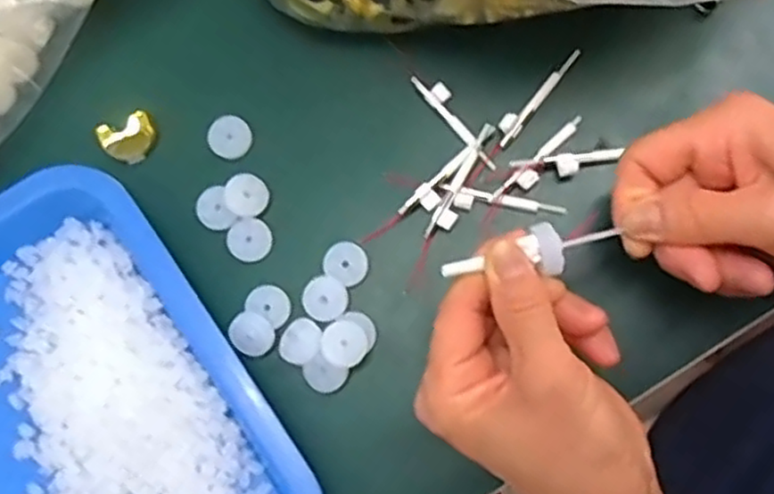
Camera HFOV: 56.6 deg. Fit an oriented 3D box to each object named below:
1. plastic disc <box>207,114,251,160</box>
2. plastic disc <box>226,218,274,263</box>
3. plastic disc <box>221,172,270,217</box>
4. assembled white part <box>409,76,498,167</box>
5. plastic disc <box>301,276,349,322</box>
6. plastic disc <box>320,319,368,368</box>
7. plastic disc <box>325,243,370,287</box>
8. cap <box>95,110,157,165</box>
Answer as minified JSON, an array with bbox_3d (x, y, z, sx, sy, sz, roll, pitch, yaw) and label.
[{"bbox_3d":[-0.078,-0.055,0.358,0.020,0.006,0.021,0,77,1],"label":"plastic disc"},{"bbox_3d":[-0.067,-0.004,0.350,0.021,0.004,0.021,33,79,8],"label":"plastic disc"},{"bbox_3d":[-0.069,-0.025,0.350,0.020,0.005,0.021,0,77,1],"label":"plastic disc"},{"bbox_3d":[0.034,-0.062,0.347,0.011,0.005,0.058,-38,79,-8],"label":"assembled white part"},{"bbox_3d":[-0.029,0.024,0.337,0.021,0.004,0.020,0,77,1],"label":"plastic disc"},{"bbox_3d":[-0.019,0.044,0.325,0.021,0.004,0.020,4,72,-12],"label":"plastic disc"},{"bbox_3d":[-0.019,0.008,0.341,0.020,0.004,0.020,0,77,1],"label":"plastic disc"},{"bbox_3d":[-0.129,-0.054,0.359,0.026,0.017,0.018,-21,77,-4],"label":"cap"}]

